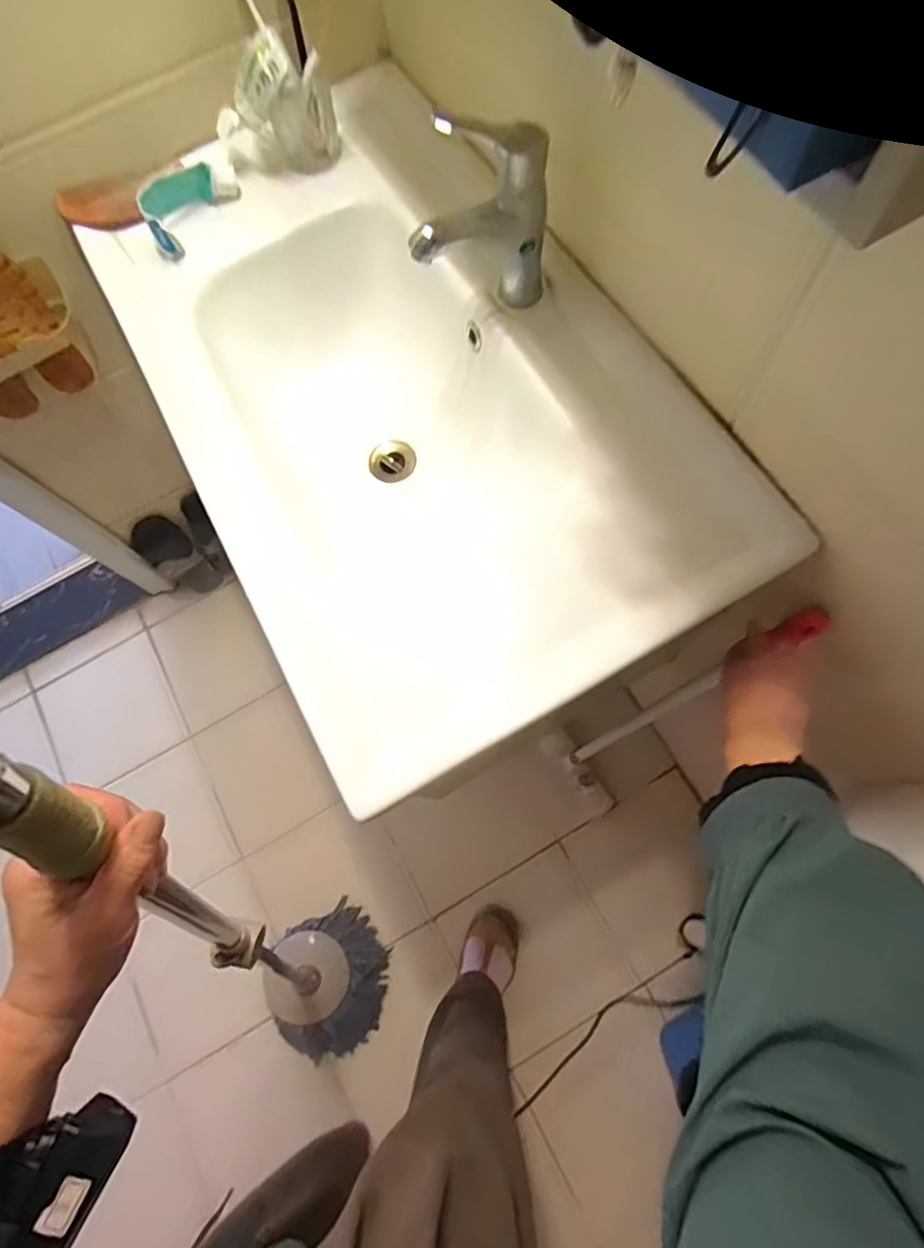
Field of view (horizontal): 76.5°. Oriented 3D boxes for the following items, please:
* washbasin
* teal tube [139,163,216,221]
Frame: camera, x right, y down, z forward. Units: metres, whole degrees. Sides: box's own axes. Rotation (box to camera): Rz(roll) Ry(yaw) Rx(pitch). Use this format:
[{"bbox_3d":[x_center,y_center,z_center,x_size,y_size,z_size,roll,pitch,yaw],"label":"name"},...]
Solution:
[{"bbox_3d":[-0.060,-0.245,0.676,0.459,0.203,0.757,-30,71,-6],"label":"washbasin"},{"bbox_3d":[-0.331,-0.496,0.681,0.027,0.039,0.088,41,79,17],"label":"teal tube"}]

